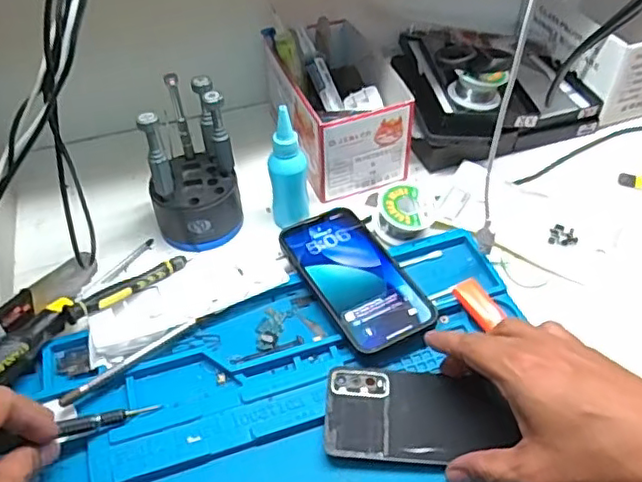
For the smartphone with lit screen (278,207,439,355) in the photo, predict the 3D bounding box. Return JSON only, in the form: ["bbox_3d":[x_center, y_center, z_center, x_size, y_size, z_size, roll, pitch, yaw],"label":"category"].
[{"bbox_3d":[0.027,0.030,0.513,0.074,0.016,0.146,-23,50,-18],"label":"smartphone with lit screen"}]

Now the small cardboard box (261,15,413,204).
[{"bbox_3d":[0.016,-0.142,0.634,0.105,0.083,0.181,-13,48,-9],"label":"small cardboard box"}]

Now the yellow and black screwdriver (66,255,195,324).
[{"bbox_3d":[-0.157,0.037,0.513,0.013,0.009,0.113,33,42,29],"label":"yellow and black screwdriver"}]

